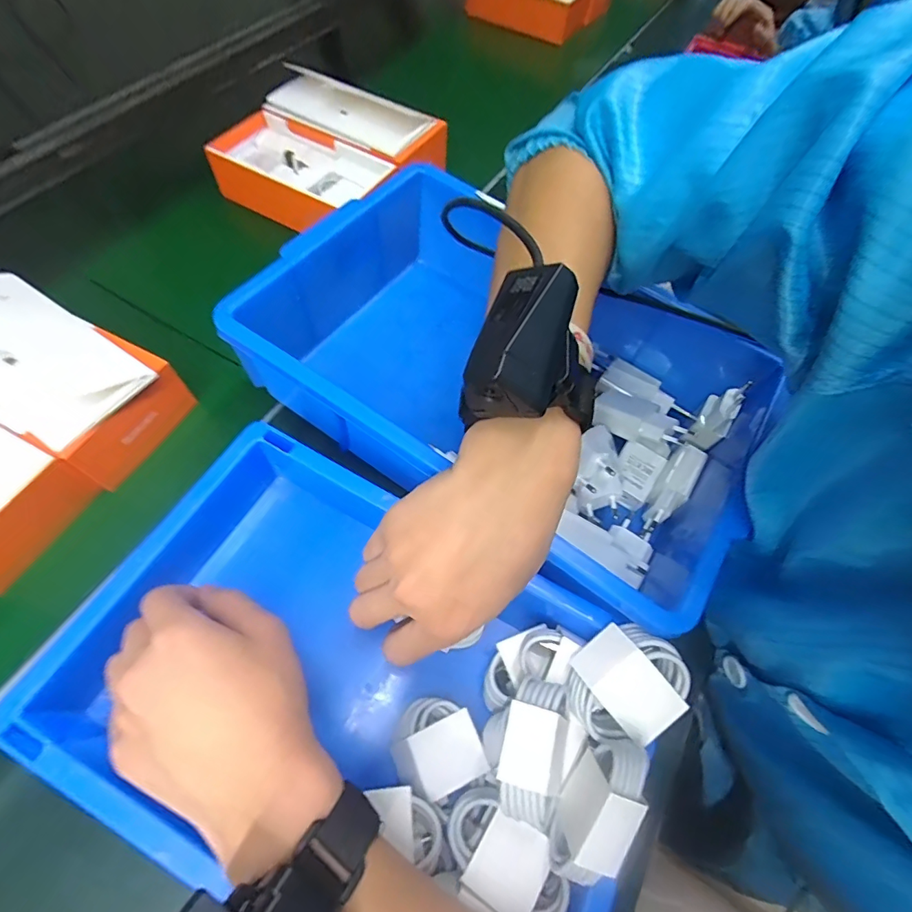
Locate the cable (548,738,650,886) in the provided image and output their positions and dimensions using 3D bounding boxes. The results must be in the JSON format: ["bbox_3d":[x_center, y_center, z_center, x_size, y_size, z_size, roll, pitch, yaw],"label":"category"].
[{"bbox_3d":[0.070,0.171,0.233,0.024,0.050,0.064,28,63,11],"label":"cable"}]

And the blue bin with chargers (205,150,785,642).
[{"bbox_3d":[0.043,-0.057,0.379,0.369,0.106,0.233,33,64,13],"label":"blue bin with chargers"}]

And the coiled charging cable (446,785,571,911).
[{"bbox_3d":[0.023,0.212,0.243,0.065,0.015,0.032,32,49,19],"label":"coiled charging cable"}]

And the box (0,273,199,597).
[{"bbox_3d":[-0.359,-0.036,0.352,0.215,0.066,0.194,27,63,10],"label":"box"}]

